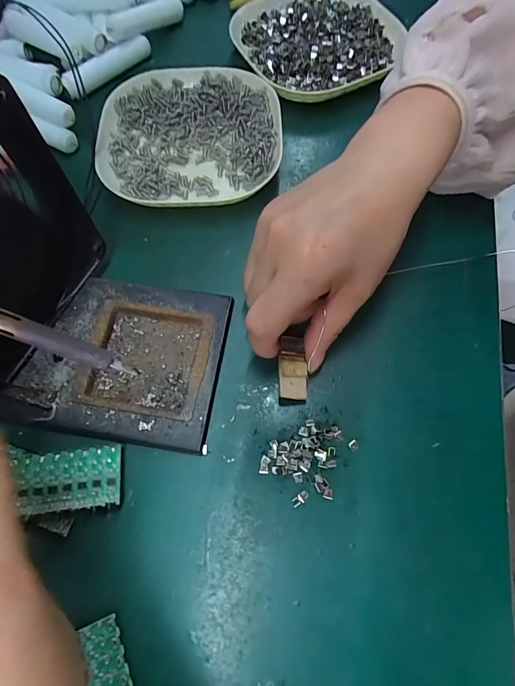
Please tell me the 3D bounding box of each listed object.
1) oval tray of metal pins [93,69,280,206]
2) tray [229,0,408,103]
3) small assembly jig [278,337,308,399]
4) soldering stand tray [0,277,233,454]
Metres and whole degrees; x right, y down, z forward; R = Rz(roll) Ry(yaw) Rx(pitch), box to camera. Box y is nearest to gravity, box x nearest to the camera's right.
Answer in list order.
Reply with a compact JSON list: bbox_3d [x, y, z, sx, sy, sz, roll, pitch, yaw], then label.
[{"bbox_3d":[-0.054,-0.168,0.302,0.139,0.021,0.134,-4,69,-2],"label":"oval tray of metal pins"},{"bbox_3d":[0.050,-0.282,0.346,0.138,0.027,0.154,-26,71,-12],"label":"tray"},{"bbox_3d":[0.022,0.014,0.231,0.018,0.007,0.039,3,75,-1],"label":"small assembly jig"},{"bbox_3d":[-0.084,0.009,0.237,0.120,0.012,0.101,8,69,3],"label":"soldering stand tray"}]

